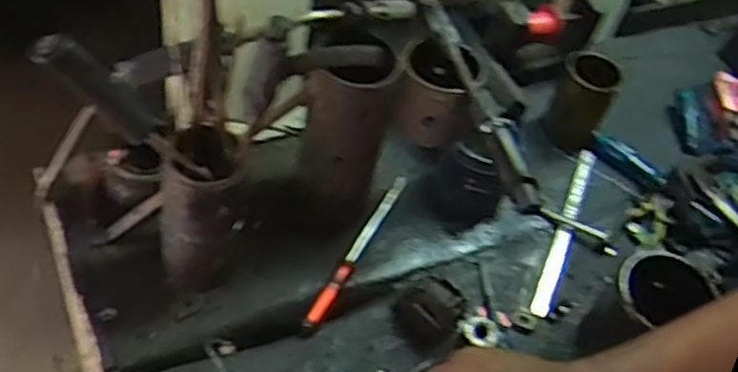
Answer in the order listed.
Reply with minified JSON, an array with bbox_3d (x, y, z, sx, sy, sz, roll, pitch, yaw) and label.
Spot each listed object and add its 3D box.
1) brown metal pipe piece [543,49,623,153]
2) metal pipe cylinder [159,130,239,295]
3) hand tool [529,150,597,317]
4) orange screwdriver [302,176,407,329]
[{"bbox_3d":[0.291,-0.119,1.037,0.073,0.131,0.071,2,50,-2],"label":"brown metal pipe piece"},{"bbox_3d":[-0.167,0.028,0.775,0.083,0.174,0.070,-1,50,-12],"label":"metal pipe cylinder"},{"bbox_3d":[0.250,0.050,0.965,0.023,0.018,0.284,19,51,12],"label":"hand tool"},{"bbox_3d":[-0.013,0.071,0.879,0.019,0.021,0.220,26,50,12],"label":"orange screwdriver"}]

